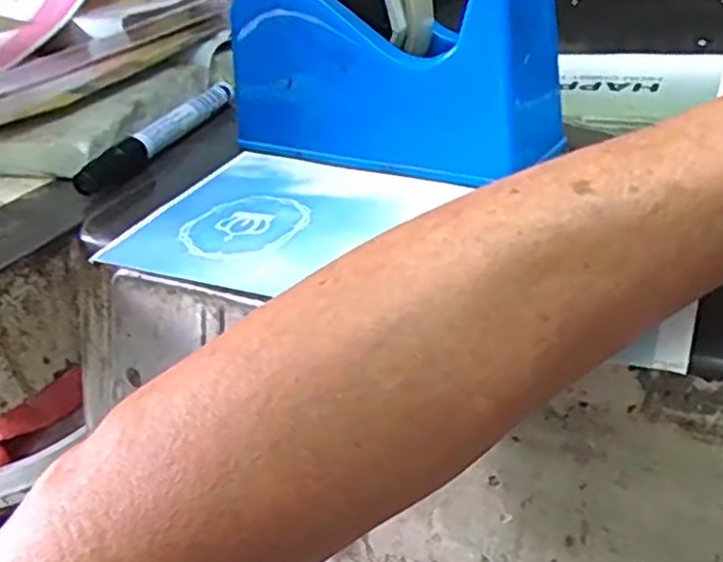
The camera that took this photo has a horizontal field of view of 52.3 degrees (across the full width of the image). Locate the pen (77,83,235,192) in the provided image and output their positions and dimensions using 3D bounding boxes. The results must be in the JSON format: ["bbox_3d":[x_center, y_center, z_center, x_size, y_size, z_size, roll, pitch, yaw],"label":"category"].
[{"bbox_3d":[-0.107,-0.084,0.406,0.013,0.016,0.132,9,35,25],"label":"pen"}]

